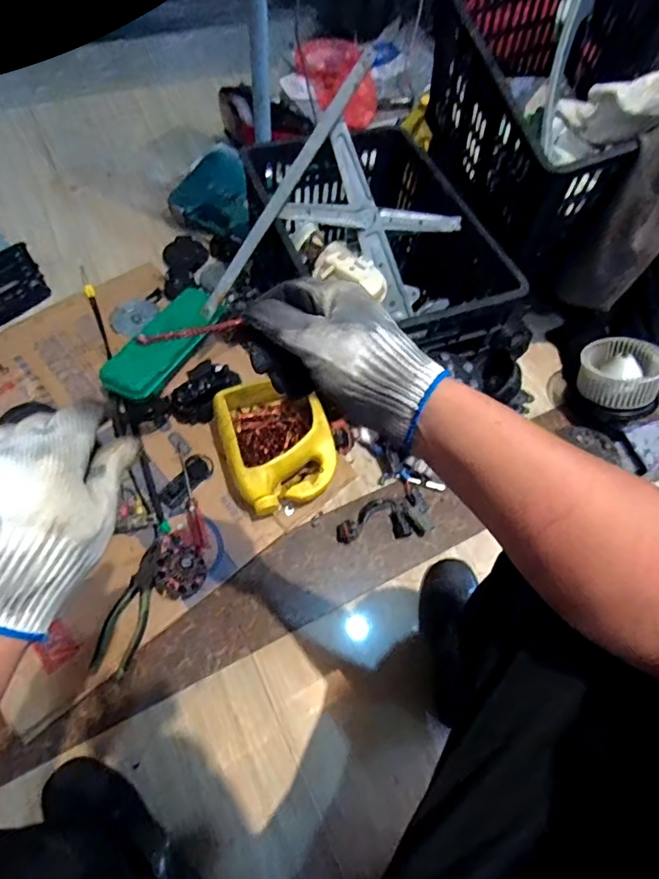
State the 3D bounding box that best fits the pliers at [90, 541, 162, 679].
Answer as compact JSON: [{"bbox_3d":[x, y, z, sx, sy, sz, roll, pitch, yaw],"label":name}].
[{"bbox_3d":[-0.296,0.250,0.743,0.052,0.027,0.193,13,61,5],"label":"pliers"}]

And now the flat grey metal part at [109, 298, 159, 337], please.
[{"bbox_3d":[-0.404,-0.257,1.026,0.107,0.011,0.099,1,59,-2],"label":"flat grey metal part"}]

